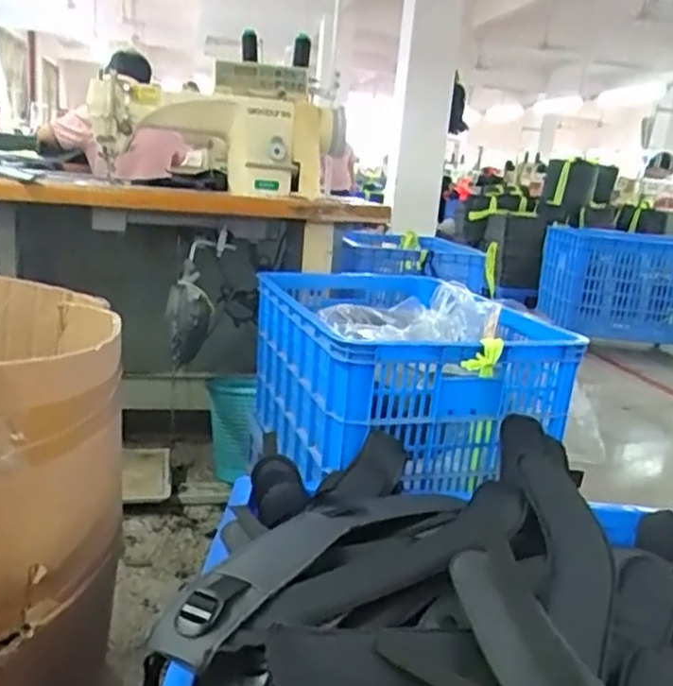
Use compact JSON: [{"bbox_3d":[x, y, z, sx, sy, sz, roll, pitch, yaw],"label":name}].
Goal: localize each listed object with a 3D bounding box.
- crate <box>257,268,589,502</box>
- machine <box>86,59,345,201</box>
[{"bbox_3d":[0.113,0.046,1.214,0.408,0.241,0.692,0,15,-19],"label":"crate"},{"bbox_3d":[-0.268,-0.510,1.574,0.570,0.289,0.227,3,15,-8],"label":"machine"}]

